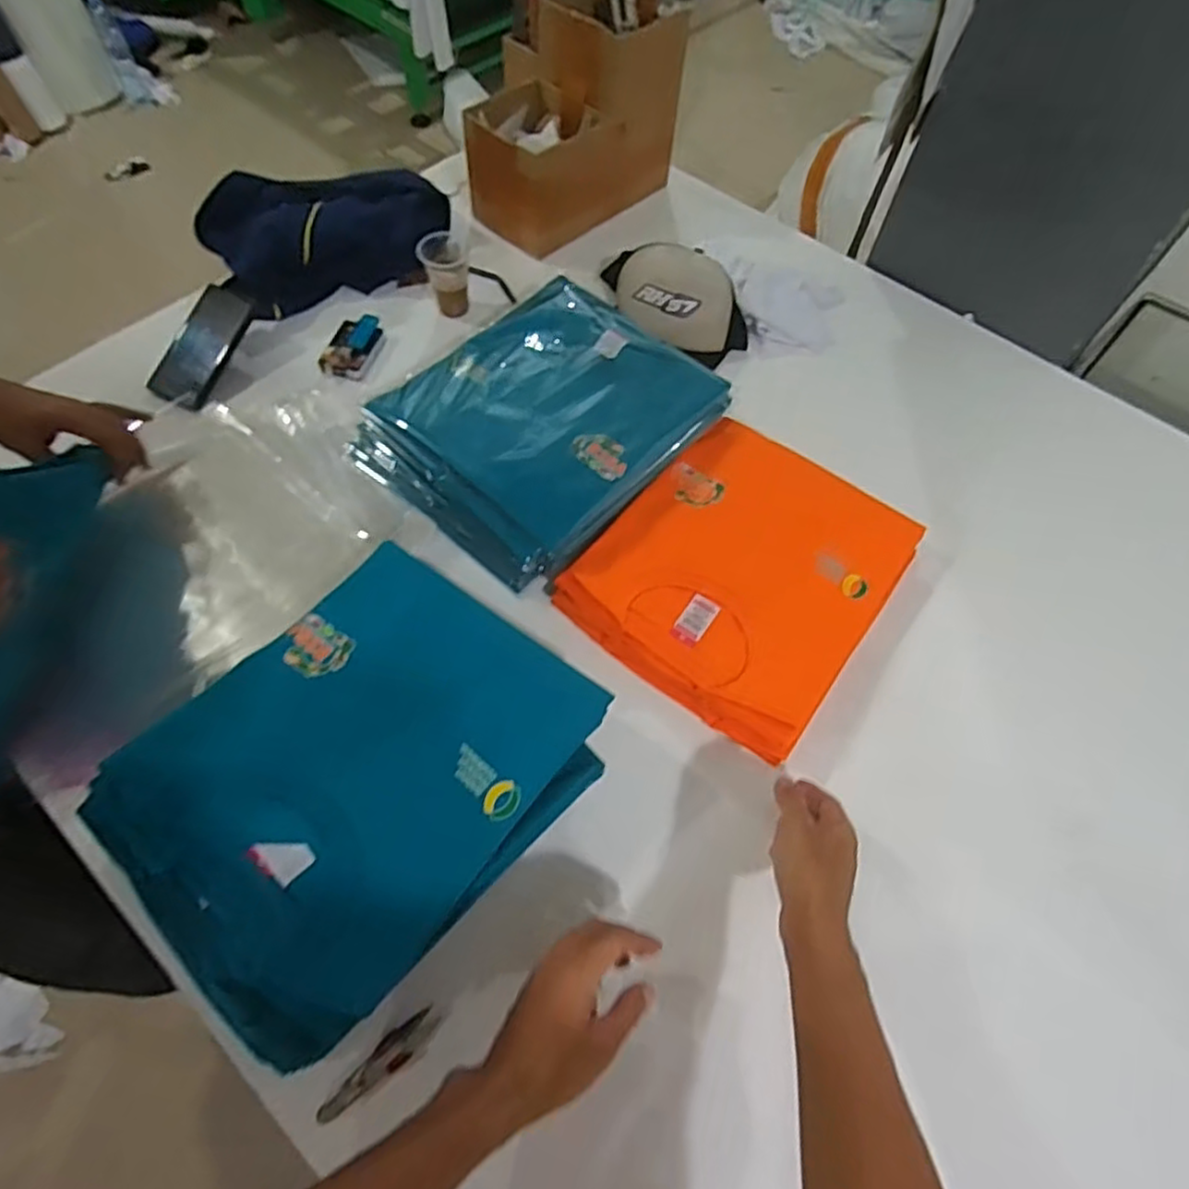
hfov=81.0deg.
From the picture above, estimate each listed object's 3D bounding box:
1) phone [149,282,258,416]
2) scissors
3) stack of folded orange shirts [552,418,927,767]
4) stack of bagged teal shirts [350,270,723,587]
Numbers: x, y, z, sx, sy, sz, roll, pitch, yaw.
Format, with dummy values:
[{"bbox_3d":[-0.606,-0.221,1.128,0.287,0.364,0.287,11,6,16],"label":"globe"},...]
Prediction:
[{"bbox_3d":[-0.511,-0.321,0.906,0.076,0.011,0.170,20,75,-4],"label":"phone"},{"bbox_3d":[-0.169,0.372,0.551,0.102,0.011,0.024,-37,68,-21],"label":"scissors"},{"bbox_3d":[0.169,-0.026,0.760,0.286,0.040,0.336,38,65,17],"label":"stack of folded orange shirts"},{"bbox_3d":[-0.059,-0.194,0.814,0.280,0.087,0.361,37,65,17],"label":"stack of bagged teal shirts"}]

